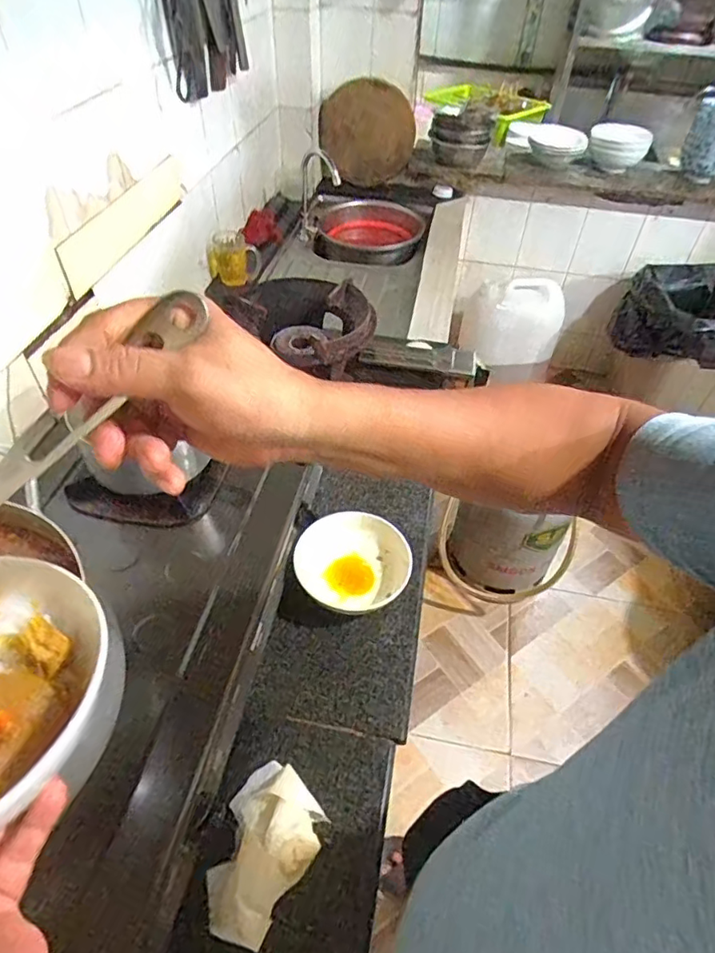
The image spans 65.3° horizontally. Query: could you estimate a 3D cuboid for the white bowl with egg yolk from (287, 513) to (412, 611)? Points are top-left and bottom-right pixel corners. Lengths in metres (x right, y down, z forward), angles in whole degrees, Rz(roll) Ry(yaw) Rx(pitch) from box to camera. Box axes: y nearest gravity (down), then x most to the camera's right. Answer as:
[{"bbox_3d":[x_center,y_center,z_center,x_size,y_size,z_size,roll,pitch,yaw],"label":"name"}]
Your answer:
[{"bbox_3d":[-0.008,0.132,0.859,0.172,0.064,0.145,-3,48,-5],"label":"white bowl with egg yolk"}]

